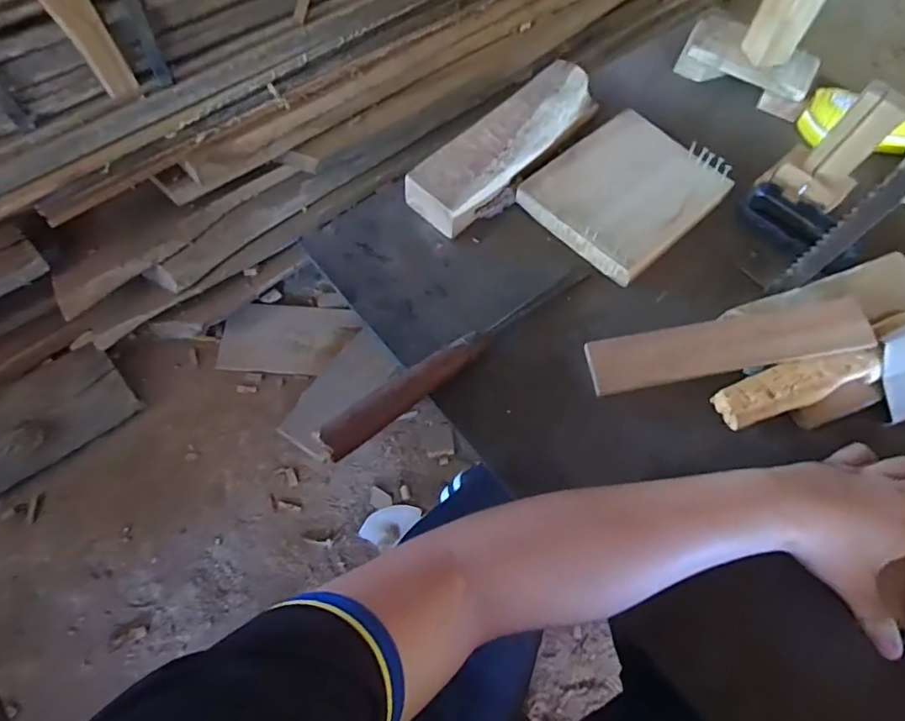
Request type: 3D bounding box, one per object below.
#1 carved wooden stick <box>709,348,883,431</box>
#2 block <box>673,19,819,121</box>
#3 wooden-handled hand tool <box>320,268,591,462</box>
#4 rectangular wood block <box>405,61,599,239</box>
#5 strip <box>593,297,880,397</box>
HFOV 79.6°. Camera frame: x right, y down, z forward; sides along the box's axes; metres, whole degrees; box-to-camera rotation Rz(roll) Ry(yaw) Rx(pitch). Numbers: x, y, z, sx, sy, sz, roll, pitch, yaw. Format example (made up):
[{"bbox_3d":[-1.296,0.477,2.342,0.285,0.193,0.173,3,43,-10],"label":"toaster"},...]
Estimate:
[{"bbox_3d":[0.293,0.020,0.458,0.144,0.026,0.037,-15,66,-10],"label":"carved wooden stick"},{"bbox_3d":[0.348,-0.347,0.637,0.153,0.043,0.078,31,67,12],"label":"block"},{"bbox_3d":[0.012,-0.012,0.470,0.289,0.031,0.023,-37,71,-18],"label":"wooden-handled hand tool"},{"bbox_3d":[0.058,-0.224,0.567,0.076,0.045,0.240,40,69,15],"label":"rectangular wood block"},{"bbox_3d":[0.239,-0.013,0.475,0.237,0.008,0.052,-10,59,4],"label":"strip"}]

